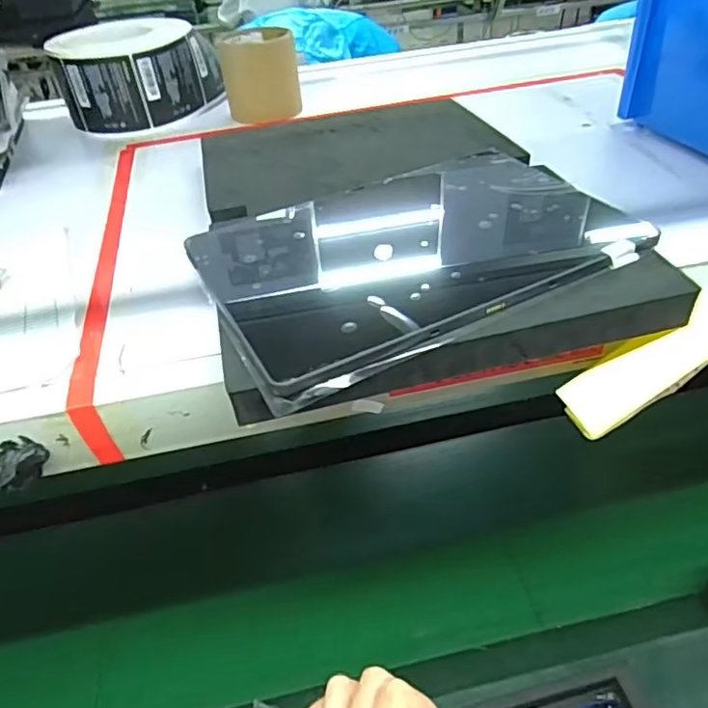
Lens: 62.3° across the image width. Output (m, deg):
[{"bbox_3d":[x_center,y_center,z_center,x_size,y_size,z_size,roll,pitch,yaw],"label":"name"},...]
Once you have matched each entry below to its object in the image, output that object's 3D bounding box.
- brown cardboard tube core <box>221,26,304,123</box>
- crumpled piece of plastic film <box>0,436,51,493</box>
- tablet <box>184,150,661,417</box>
[{"bbox_3d":[-0.112,-0.333,0.700,0.086,0.084,0.079,-12,40,-8],"label":"brown cardboard tube core"},{"bbox_3d":[-0.192,0.062,0.335,0.030,0.027,0.019,-30,46,-26],"label":"crumpled piece of plastic film"},{"bbox_3d":[0.037,-0.072,0.375,0.263,0.012,0.174,-22,43,-19],"label":"tablet"}]

